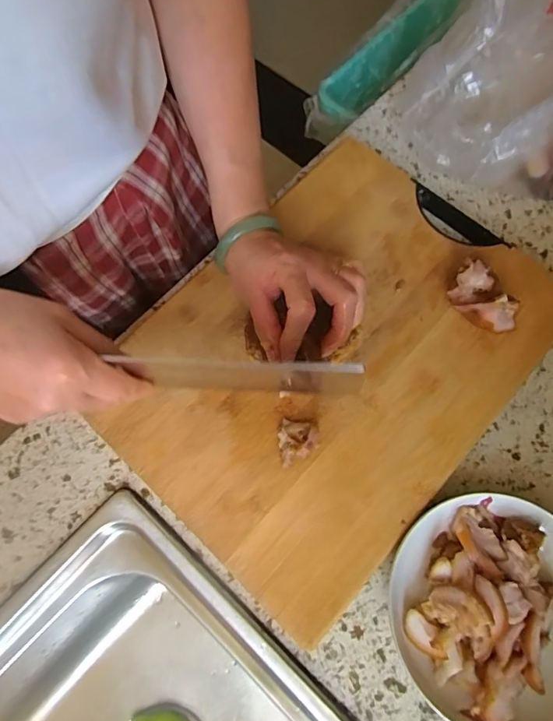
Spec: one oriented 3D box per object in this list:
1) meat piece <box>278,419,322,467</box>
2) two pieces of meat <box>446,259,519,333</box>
[{"bbox_3d":[0.019,0.067,0.381,0.034,0.012,0.038,-10,72,-2],"label":"meat piece"},{"bbox_3d":[0.181,-0.053,0.406,0.044,0.042,0.069,-28,74,-8],"label":"two pieces of meat"}]

